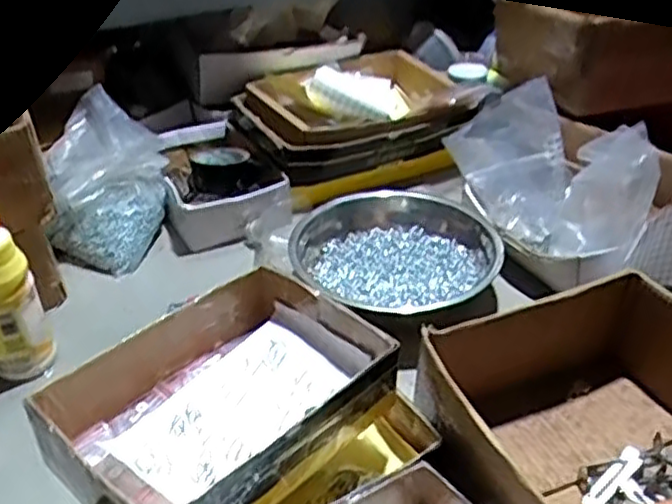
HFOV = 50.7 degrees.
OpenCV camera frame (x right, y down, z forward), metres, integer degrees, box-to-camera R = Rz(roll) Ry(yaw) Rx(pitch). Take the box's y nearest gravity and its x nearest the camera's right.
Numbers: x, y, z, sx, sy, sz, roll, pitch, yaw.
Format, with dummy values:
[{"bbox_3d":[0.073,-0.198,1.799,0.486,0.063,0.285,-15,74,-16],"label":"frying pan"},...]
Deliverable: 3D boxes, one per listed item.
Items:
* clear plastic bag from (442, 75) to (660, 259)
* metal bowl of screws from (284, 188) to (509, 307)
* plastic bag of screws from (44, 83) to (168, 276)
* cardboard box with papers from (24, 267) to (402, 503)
[{"bbox_3d":[0.265,-0.126,0.953,0.148,0.191,0.291,-20,39,-24],"label":"clear plastic bag"},{"bbox_3d":[0.073,0.003,0.880,0.250,0.077,0.188,-12,36,-14],"label":"metal bowl of screws"},{"bbox_3d":[-0.318,-0.092,0.975,0.166,0.162,0.215,-13,36,-16],"label":"plastic bag of screws"},{"bbox_3d":[-0.094,0.123,0.593,0.183,0.062,0.252,28,45,36],"label":"cardboard box with papers"}]

